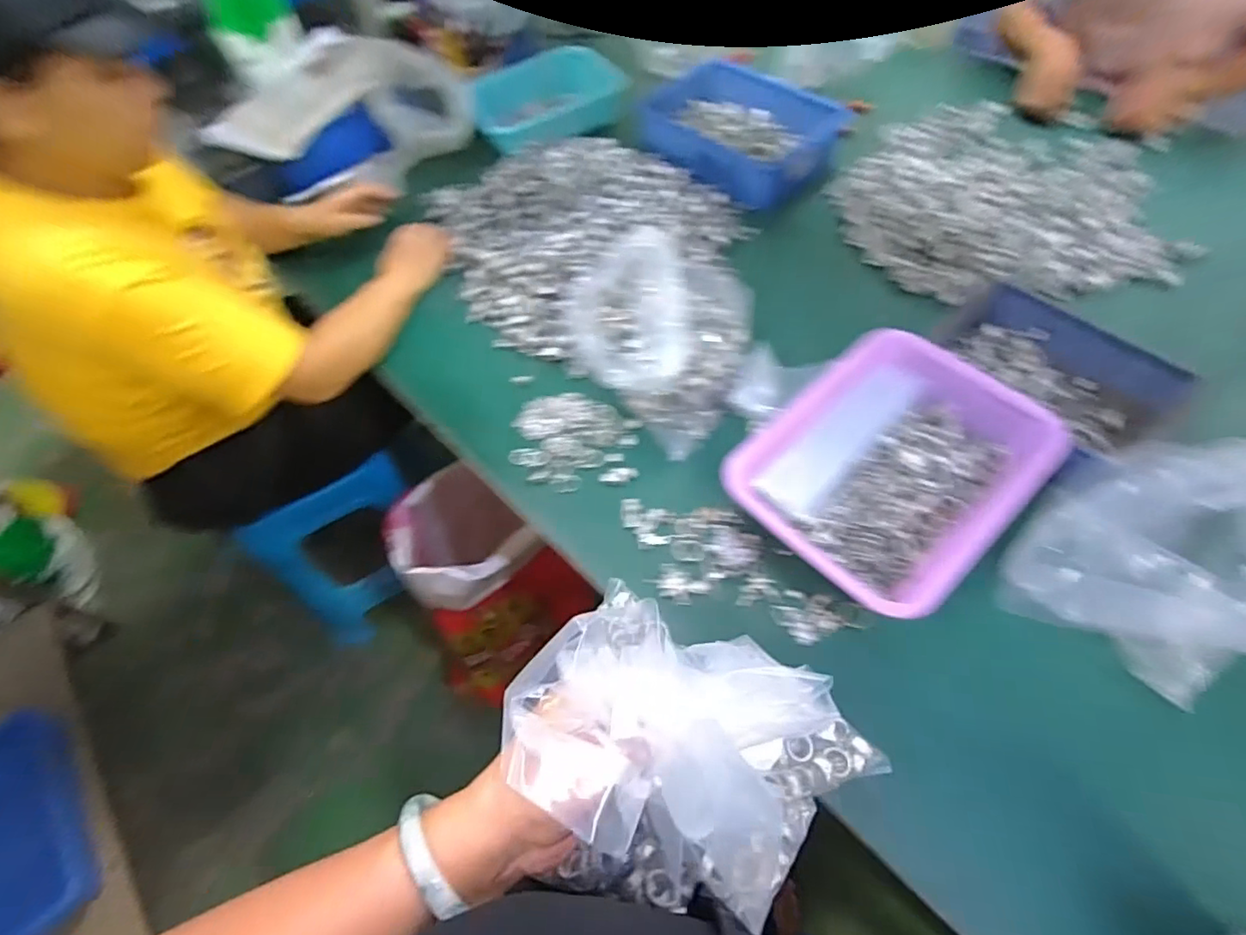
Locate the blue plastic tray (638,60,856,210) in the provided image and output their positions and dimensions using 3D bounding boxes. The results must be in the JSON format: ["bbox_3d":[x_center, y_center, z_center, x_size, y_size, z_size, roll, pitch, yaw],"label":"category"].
[{"bbox_3d":[0.180,-0.572,0.959,0.224,0.069,0.324,-35,62,-16],"label":"blue plastic tray"}]

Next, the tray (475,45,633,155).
[{"bbox_3d":[-0.131,-0.659,1.006,0.261,0.070,0.123,-33,62,-15],"label":"tray"}]

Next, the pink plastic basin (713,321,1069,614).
[{"bbox_3d":[0.280,0.001,0.607,0.303,0.095,0.230,-39,63,-18],"label":"pink plastic basin"}]

